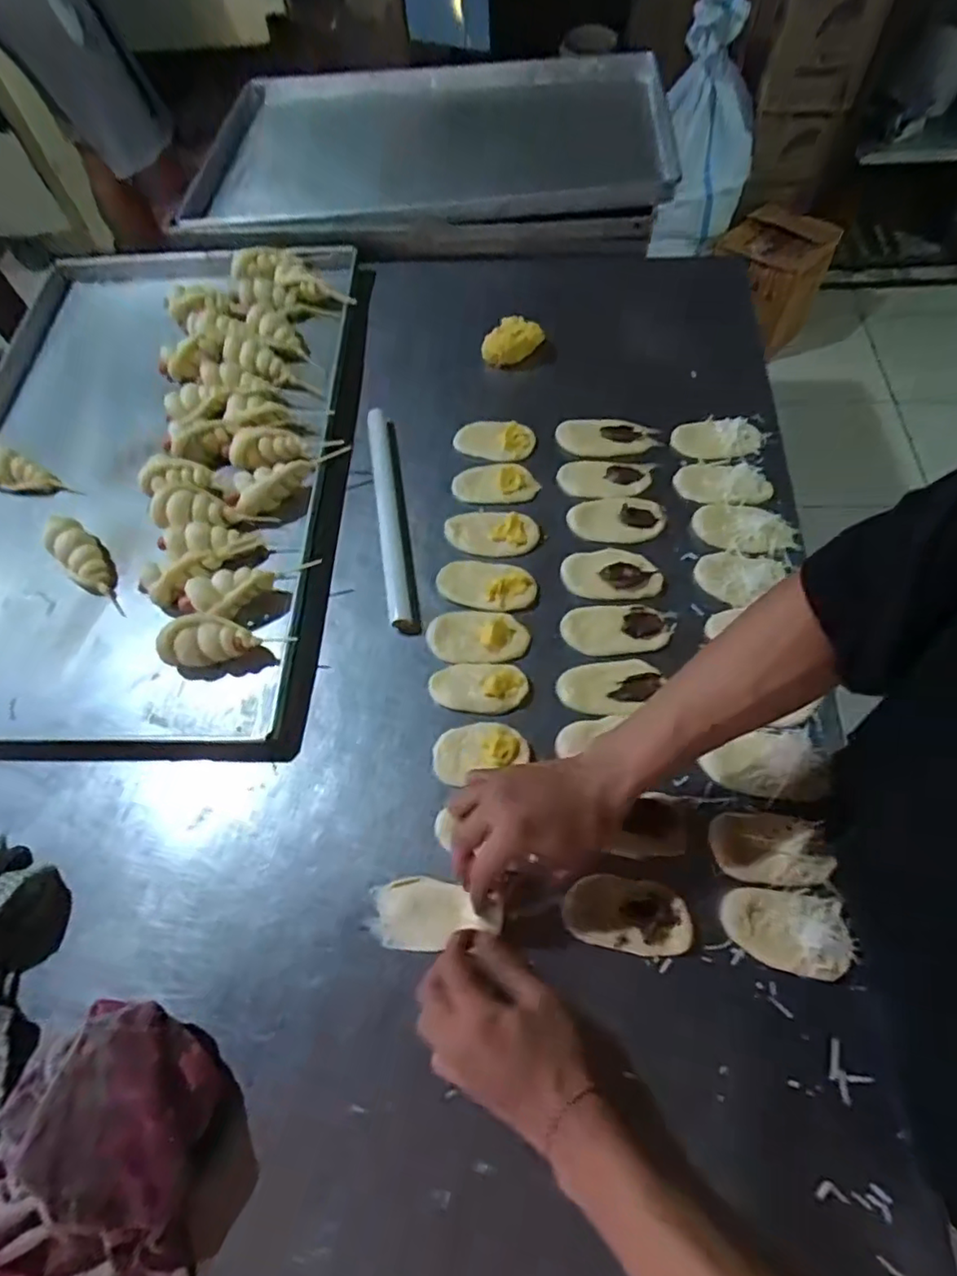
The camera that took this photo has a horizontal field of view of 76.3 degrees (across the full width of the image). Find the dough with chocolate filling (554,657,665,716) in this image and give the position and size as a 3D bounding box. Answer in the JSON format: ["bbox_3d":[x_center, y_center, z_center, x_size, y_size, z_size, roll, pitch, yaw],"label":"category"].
[{"bbox_3d":[0.122,0.043,0.568,0.095,0.009,0.054,-5,64,1],"label":"dough with chocolate filling"}]

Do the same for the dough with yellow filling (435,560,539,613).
[{"bbox_3d":[0.007,-0.056,0.623,0.101,0.009,0.055,9,65,8],"label":"dough with yellow filling"}]

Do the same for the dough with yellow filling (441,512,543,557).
[{"bbox_3d":[0.014,-0.117,0.653,0.101,0.016,0.055,7,65,7],"label":"dough with yellow filling"}]

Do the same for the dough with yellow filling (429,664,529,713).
[{"bbox_3d":[-0.001,0.045,0.574,0.091,0.017,0.047,-1,64,3],"label":"dough with yellow filling"}]

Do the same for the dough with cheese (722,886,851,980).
[{"bbox_3d":[0.234,0.224,0.466,0.089,0.014,0.056,6,65,7],"label":"dough with cheese"}]

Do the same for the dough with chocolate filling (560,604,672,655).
[{"bbox_3d":[0.134,-0.011,0.594,0.103,0.011,0.047,-3,64,2],"label":"dough with chocolate filling"}]

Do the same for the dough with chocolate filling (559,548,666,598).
[{"bbox_3d":[0.135,-0.067,0.618,0.097,0.010,0.052,3,64,5],"label":"dough with chocolate filling"}]

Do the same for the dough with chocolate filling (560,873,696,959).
[{"bbox_3d":[0.117,0.216,0.477,0.097,0.018,0.052,7,65,7],"label":"dough with chocolate filling"}]

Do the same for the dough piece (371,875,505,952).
[{"bbox_3d":[-0.033,0.215,0.477,0.103,0.025,0.051,-1,64,3],"label":"dough piece"}]

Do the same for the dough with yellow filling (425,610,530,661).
[{"bbox_3d":[-0.001,-0.005,0.595,0.098,0.017,0.053,-2,64,3],"label":"dough with yellow filling"}]

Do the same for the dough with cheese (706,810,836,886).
[{"bbox_3d":[0.232,0.167,0.486,0.087,0.010,0.052,5,64,6],"label":"dough with cheese"}]

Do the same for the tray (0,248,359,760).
[{"bbox_3d":[-0.398,-0.209,0.722,0.467,0.064,0.710,-2,65,5],"label":"tray"}]

